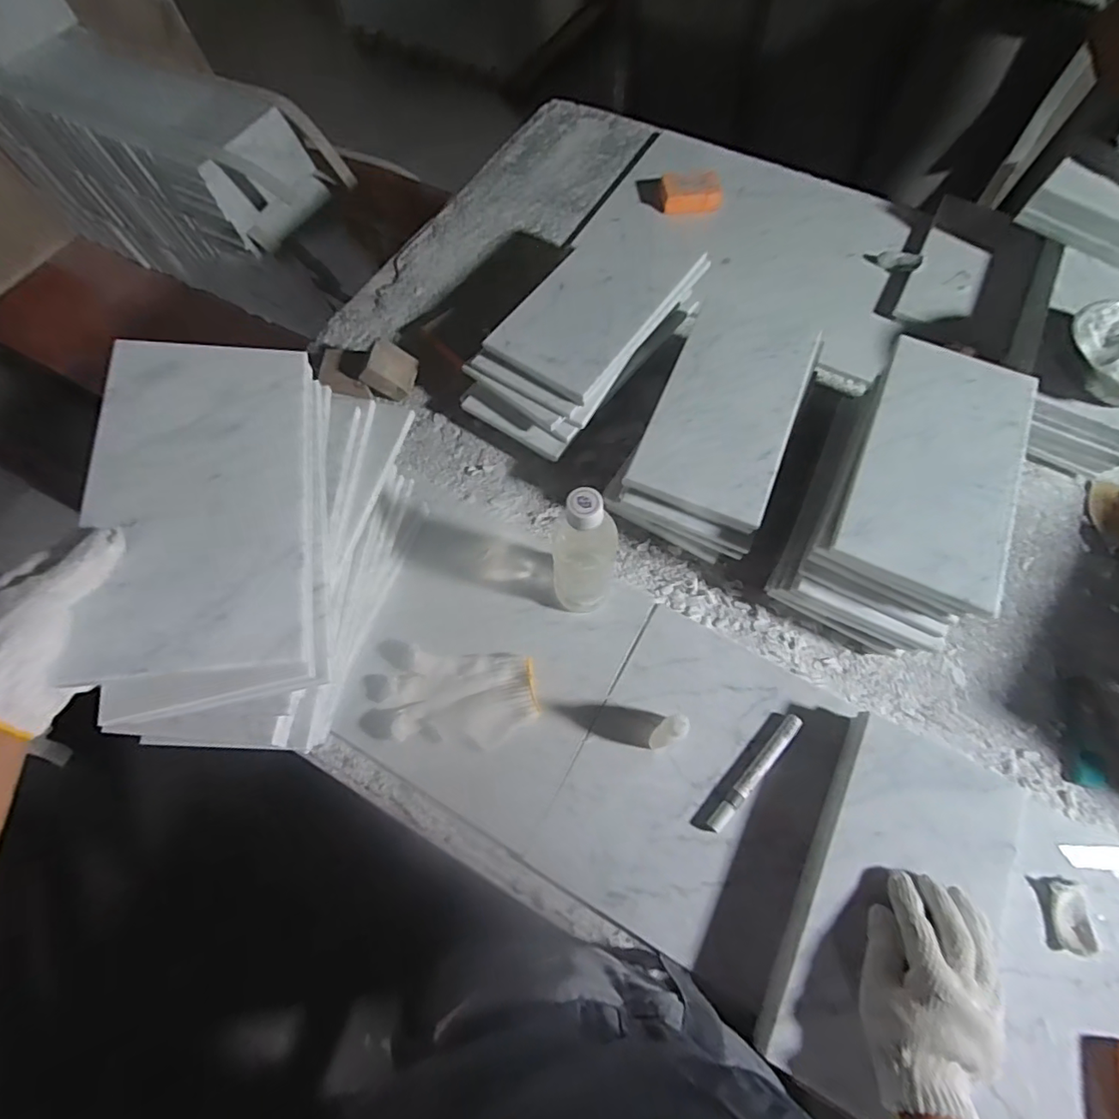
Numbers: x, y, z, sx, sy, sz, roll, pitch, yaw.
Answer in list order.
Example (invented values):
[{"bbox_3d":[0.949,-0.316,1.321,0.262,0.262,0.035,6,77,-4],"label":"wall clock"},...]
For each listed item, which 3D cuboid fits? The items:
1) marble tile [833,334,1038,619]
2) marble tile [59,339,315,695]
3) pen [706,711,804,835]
[{"bbox_3d":[0.394,-0.103,0.547,0.154,0.018,0.289,29,69,6],"label":"marble tile"},{"bbox_3d":[-0.288,-0.056,0.438,0.150,0.017,0.315,-4,64,-17],"label":"marble tile"},{"bbox_3d":[0.198,0.214,0.541,0.017,0.016,0.142,41,73,18],"label":"pen"}]

